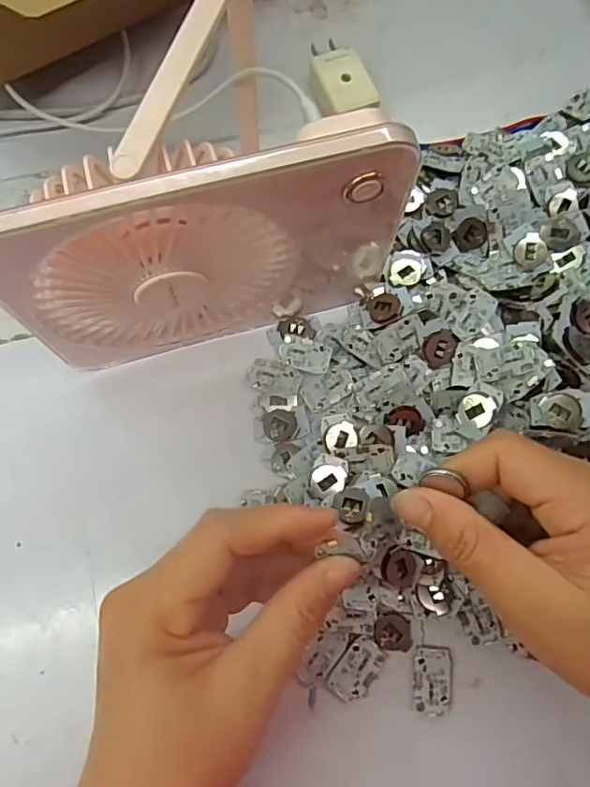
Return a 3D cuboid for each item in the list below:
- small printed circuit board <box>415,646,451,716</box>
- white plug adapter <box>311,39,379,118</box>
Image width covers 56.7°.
[{"bbox_3d":[0.068,0.141,0.267,0.018,0.004,0.030,4,74,0],"label":"small printed circuit board"},{"bbox_3d":[0.026,-0.202,0.356,0.036,0.021,0.059,-22,76,-7],"label":"white plug adapter"}]

